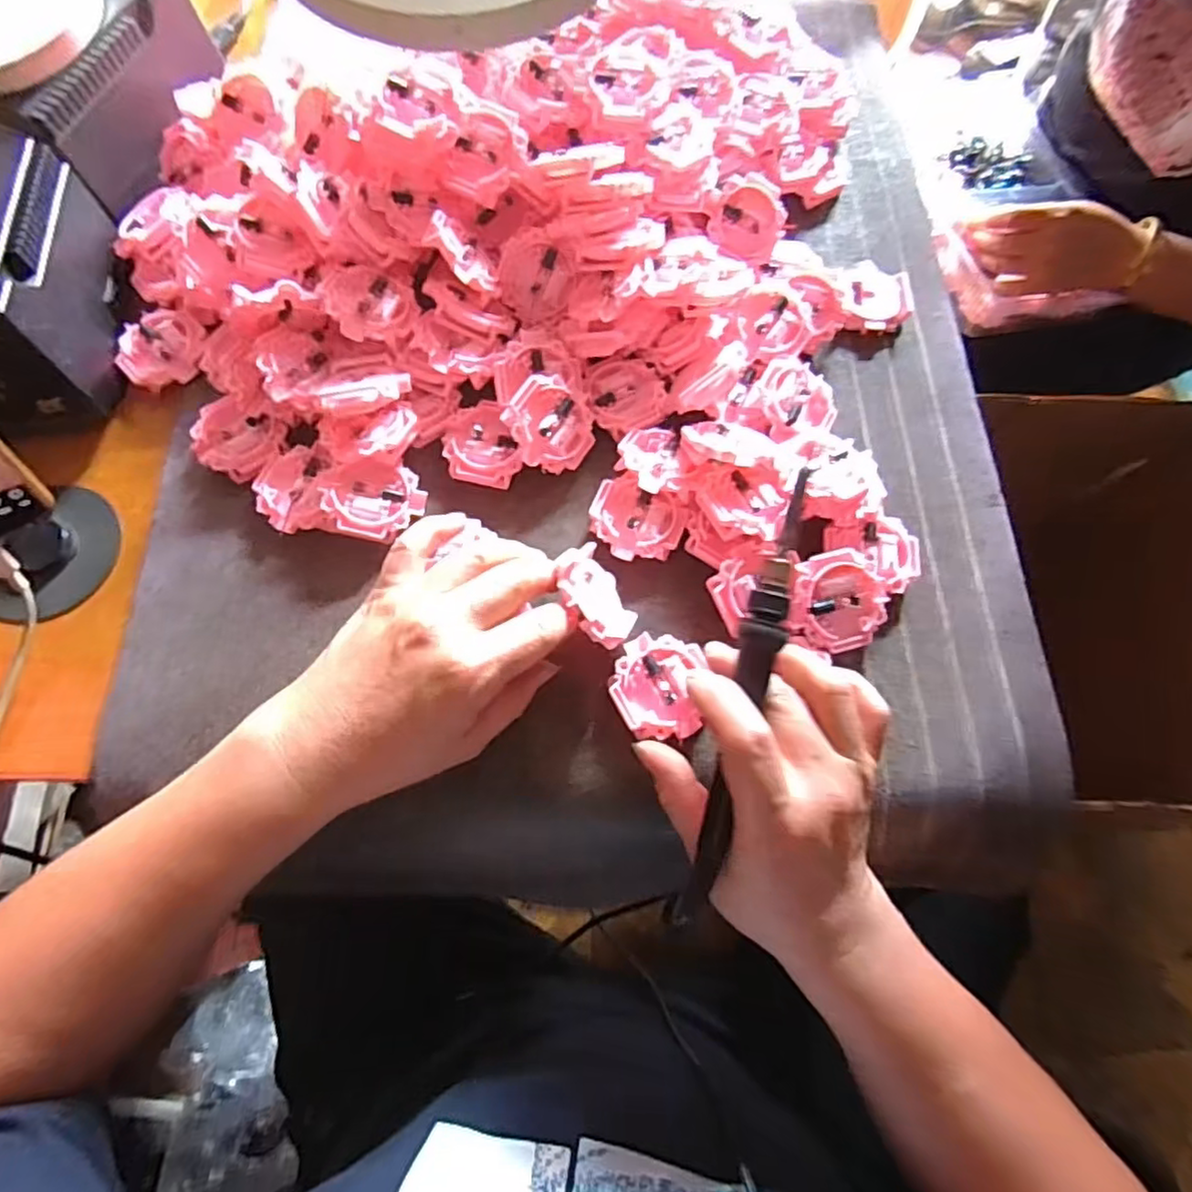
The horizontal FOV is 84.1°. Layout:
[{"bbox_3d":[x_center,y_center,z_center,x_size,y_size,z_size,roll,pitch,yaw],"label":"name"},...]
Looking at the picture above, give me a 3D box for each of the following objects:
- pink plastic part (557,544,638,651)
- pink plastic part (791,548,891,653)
[{"bbox_3d":[0.001,0.000,0.339,0.011,0.048,0.054,-31,73,25],"label":"pink plastic part"},{"bbox_3d":[0.130,0.002,0.353,0.049,0.009,0.051,4,94,-9],"label":"pink plastic part"}]

